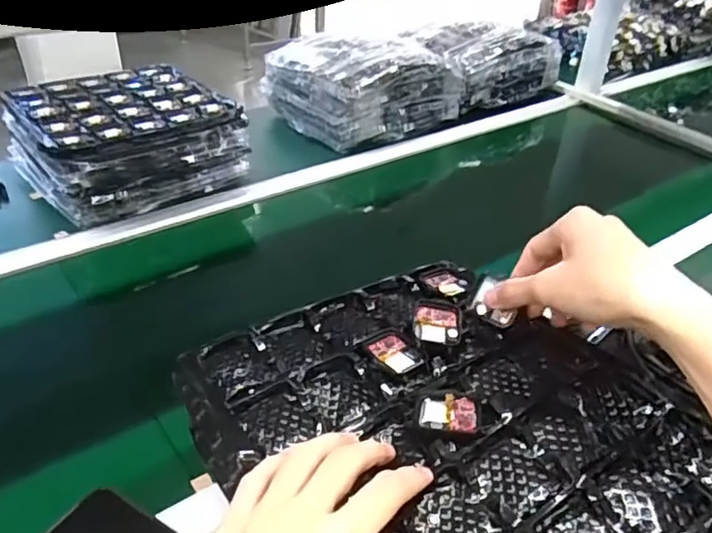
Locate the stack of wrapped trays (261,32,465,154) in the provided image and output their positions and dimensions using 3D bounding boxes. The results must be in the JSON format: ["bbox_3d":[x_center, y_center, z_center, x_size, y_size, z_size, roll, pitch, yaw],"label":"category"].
[{"bbox_3d":[0.016,-0.349,1.171,0.306,0.133,0.246,-25,43,-34],"label":"stack of wrapped trays"}]

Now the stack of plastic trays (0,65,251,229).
[{"bbox_3d":[-0.351,-0.194,0.932,0.274,0.117,0.281,-25,43,-34],"label":"stack of plastic trays"}]

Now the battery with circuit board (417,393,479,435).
[{"bbox_3d":[0.062,0.097,0.407,0.041,0.004,0.032,7,35,6],"label":"battery with circuit board"}]

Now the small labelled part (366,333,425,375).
[{"bbox_3d":[0.027,0.064,0.456,0.031,0.008,0.039,-21,41,-30],"label":"small labelled part"}]

